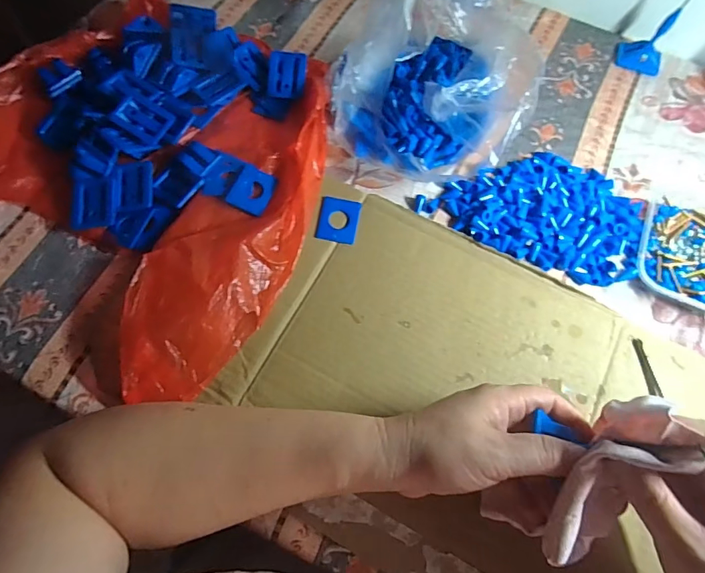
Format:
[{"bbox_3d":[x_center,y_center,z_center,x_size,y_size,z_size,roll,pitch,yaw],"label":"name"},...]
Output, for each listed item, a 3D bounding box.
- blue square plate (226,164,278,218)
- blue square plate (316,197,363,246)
[{"bbox_3d":[-0.086,-0.082,0.380,0.031,0.007,0.041,16,67,5],"label":"blue square plate"},{"bbox_3d":[-0.012,-0.058,0.384,0.034,0.004,0.042,10,67,2],"label":"blue square plate"}]

